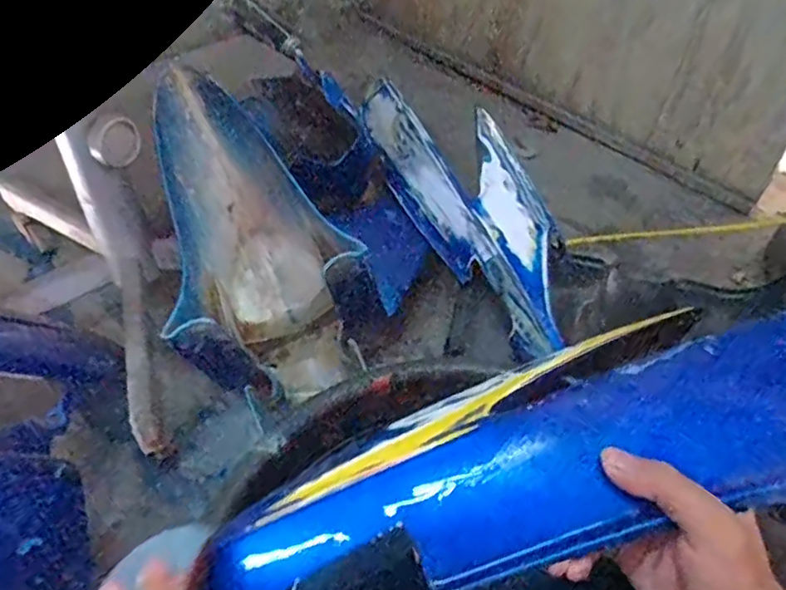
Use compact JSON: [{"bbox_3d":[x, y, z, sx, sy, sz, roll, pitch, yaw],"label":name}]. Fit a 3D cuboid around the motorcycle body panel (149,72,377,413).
[{"bbox_3d":[-0.178,-0.073,0.701,0.195,0.115,0.359,-22,82,-20],"label":"motorcycle body panel"}]

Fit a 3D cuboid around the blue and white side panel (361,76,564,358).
[{"bbox_3d":[0.092,-0.154,0.851,0.152,0.074,0.611,-12,48,-12],"label":"blue and white side panel"}]

